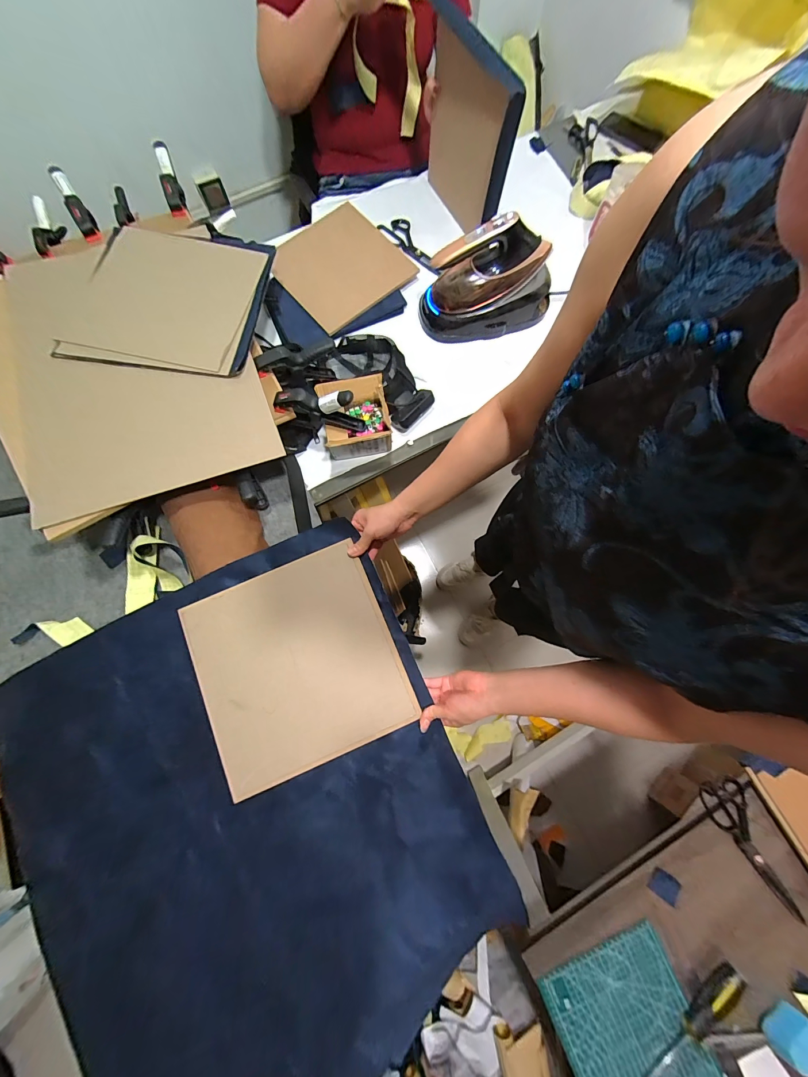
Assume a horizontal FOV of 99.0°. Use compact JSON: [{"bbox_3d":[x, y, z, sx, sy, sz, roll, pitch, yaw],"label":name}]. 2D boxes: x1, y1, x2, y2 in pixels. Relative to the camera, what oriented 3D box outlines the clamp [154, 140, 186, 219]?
[{"bbox_3d":[-0.523,-0.798,0.770,0.044,0.068,0.186,-21,79,-4],"label":"clamp"}]

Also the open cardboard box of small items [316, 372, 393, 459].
[{"bbox_3d":[-0.097,-0.237,0.714,0.132,0.112,0.128,-11,78,-2],"label":"open cardboard box of small items"}]

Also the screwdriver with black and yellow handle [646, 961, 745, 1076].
[{"bbox_3d":[0.458,0.798,0.555,0.247,0.029,0.044,-40,81,-7],"label":"screwdriver with black and yellow handle"}]

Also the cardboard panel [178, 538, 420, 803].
[{"bbox_3d":[-0.169,0.195,0.555,0.296,0.014,0.304,-22,80,-8],"label":"cardboard panel"}]

